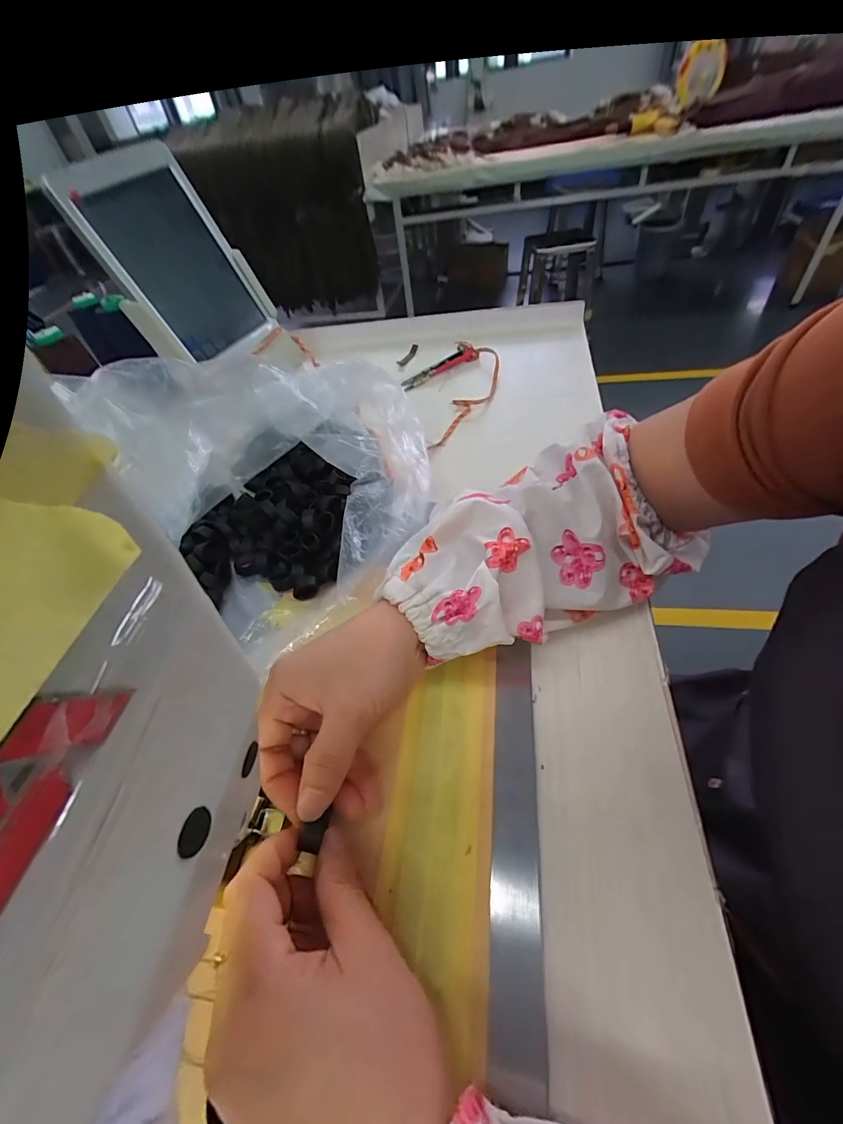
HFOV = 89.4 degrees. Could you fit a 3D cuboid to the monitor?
[{"bbox_3d":[-0.266,-0.331,0.472,0.017,0.191,0.141,1,50,36],"label":"monitor"}]

